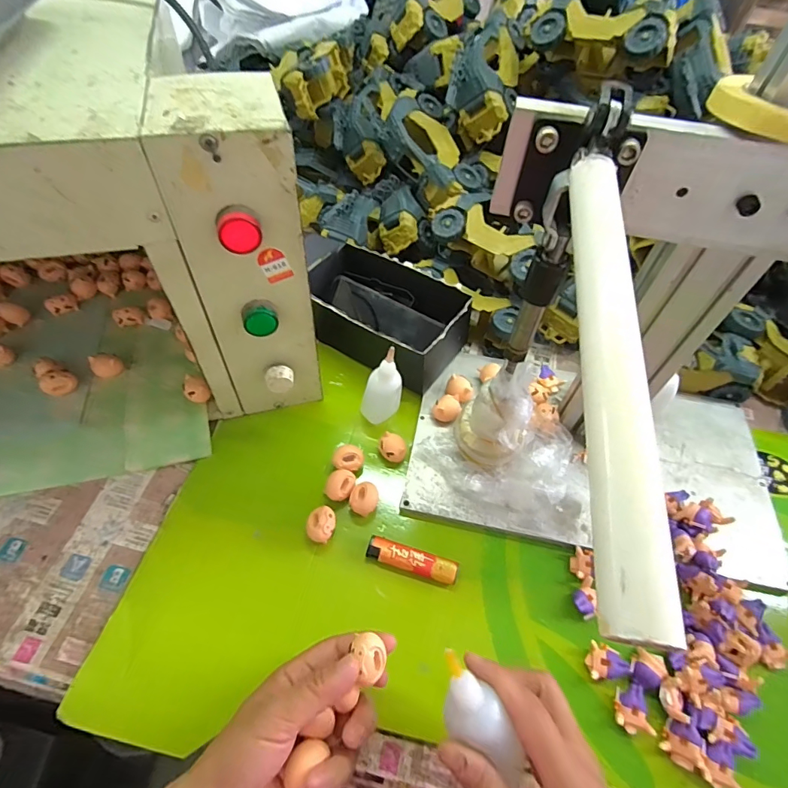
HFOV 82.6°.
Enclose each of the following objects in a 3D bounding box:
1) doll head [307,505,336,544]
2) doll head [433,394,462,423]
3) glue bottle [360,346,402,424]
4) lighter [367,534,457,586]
[{"bbox_3d":[-0.065,0.120,0.407,0.024,0.024,0.031,12,55,6],"label":"doll head"},{"bbox_3d":[0.057,0.015,0.476,0.028,0.021,0.027,1,55,-1],"label":"doll head"},{"bbox_3d":[-0.013,-0.007,0.447,0.026,0.089,0.039,39,64,21],"label":"glue bottle"},{"bbox_3d":[0.016,0.148,0.399,0.081,0.013,0.021,16,56,9],"label":"lighter"}]

